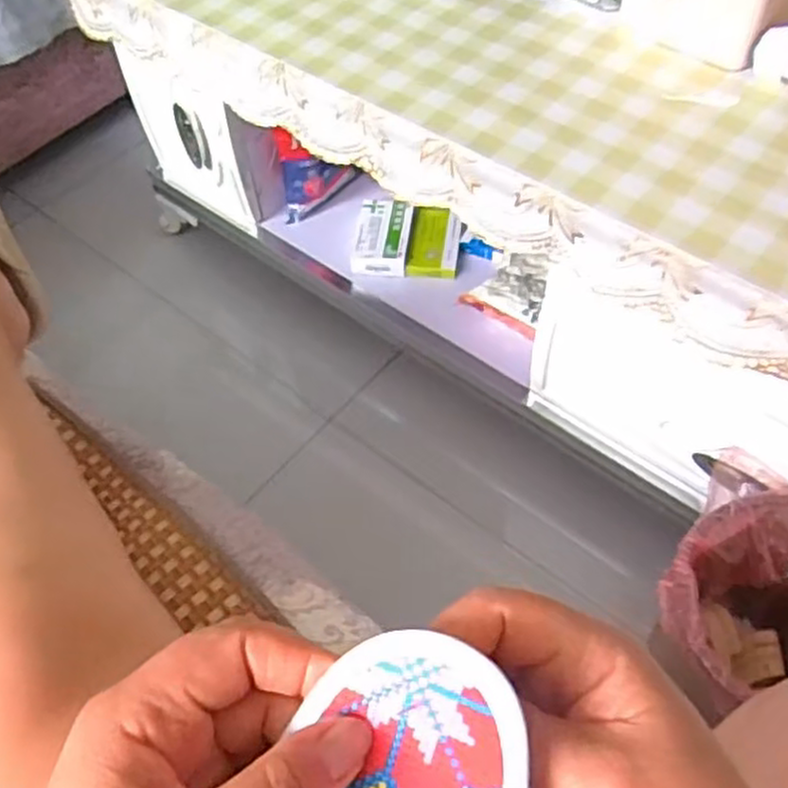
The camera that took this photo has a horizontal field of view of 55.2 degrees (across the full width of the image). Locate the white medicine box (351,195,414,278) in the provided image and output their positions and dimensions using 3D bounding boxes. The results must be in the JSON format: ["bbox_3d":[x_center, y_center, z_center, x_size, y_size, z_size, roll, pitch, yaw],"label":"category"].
[{"bbox_3d":[-0.016,-0.247,1.167,0.083,0.030,0.139,4,56,6],"label":"white medicine box"}]

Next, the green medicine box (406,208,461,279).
[{"bbox_3d":[0.063,-0.236,1.158,0.076,0.029,0.128,4,56,6],"label":"green medicine box"}]

